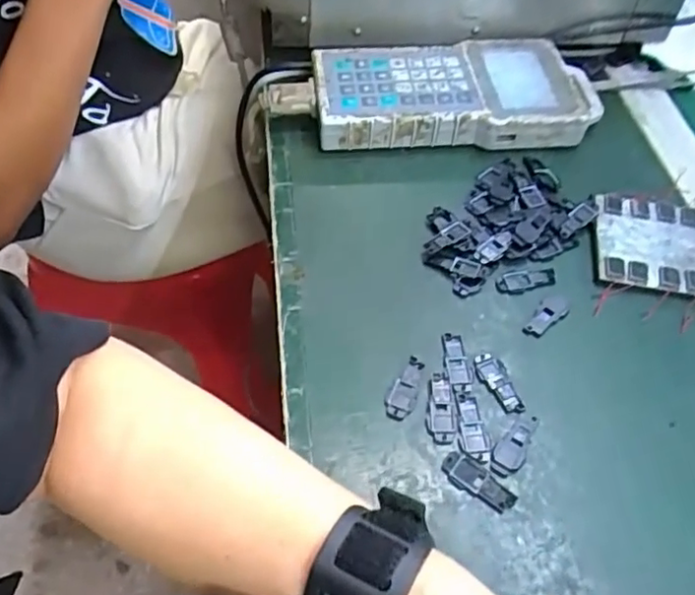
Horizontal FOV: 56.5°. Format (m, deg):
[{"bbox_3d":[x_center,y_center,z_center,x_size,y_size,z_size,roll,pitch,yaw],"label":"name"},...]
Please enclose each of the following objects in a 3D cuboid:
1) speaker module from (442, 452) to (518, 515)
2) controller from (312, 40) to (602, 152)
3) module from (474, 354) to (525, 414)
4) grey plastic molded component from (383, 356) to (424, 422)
[{"bbox_3d":[0.069,0.096,0.338,0.040,0.004,0.017,31,58,20],"label":"speaker module"},{"bbox_3d":[0.086,-0.163,0.515,0.223,0.031,0.099,-2,53,-4],"label":"controller"},{"bbox_3d":[0.087,0.049,0.373,0.014,0.004,0.040,-20,56,-16],"label":"module"},{"bbox_3d":[0.034,0.053,0.369,0.015,0.004,0.040,25,56,16],"label":"grey plastic molded component"}]

